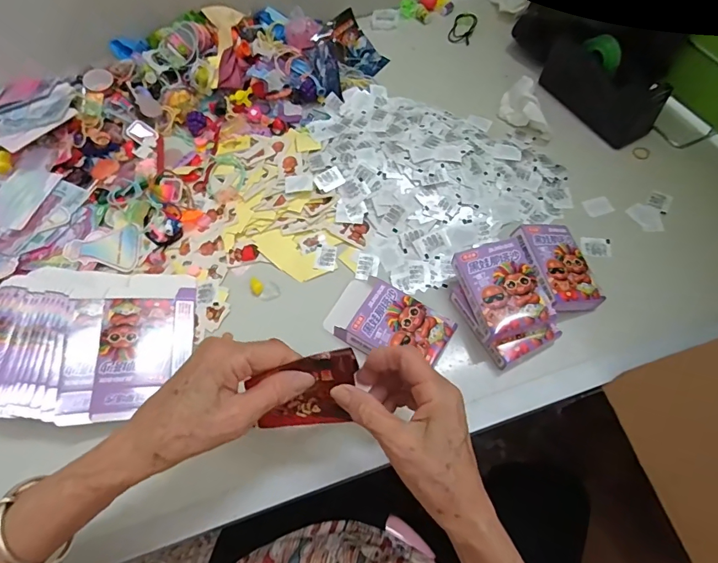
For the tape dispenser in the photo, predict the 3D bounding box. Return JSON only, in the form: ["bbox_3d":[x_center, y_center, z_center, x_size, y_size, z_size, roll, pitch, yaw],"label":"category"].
[{"bbox_3d":[0.304,-0.244,0.524,0.045,0.067,0.151,-29,66,-13],"label":"tape dispenser"}]

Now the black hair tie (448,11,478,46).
[{"bbox_3d":[0.160,-0.387,0.635,0.034,0.013,0.068,19,65,11],"label":"black hair tie"}]

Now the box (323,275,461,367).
[{"bbox_3d":[0.028,0.043,0.417,0.119,0.024,0.071,31,68,16],"label":"box"}]

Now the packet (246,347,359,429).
[{"bbox_3d":[-0.039,0.082,0.307,0.076,0.009,0.059,-4,107,1],"label":"packet"}]

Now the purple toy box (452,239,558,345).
[{"bbox_3d":[0.140,0.007,0.404,0.072,0.022,0.092,-14,65,-2],"label":"purple toy box"}]

